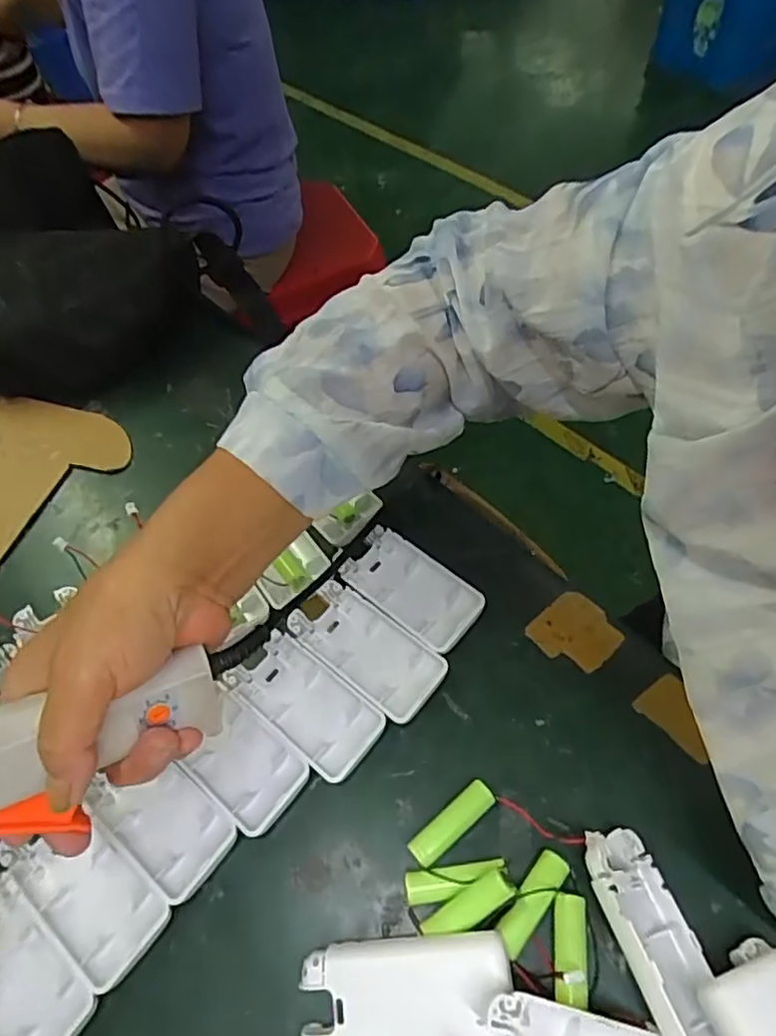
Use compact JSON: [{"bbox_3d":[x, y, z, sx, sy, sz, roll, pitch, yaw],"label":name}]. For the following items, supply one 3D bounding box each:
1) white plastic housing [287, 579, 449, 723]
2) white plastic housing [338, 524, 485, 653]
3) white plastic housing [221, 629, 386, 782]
[{"bbox_3d":[-0.013,0.078,0.371,0.092,0.012,0.044,33,67,21],"label":"white plastic housing"},{"bbox_3d":[0.014,0.045,0.392,0.088,0.018,0.044,36,68,22],"label":"white plastic housing"},{"bbox_3d":[-0.048,0.104,0.357,0.089,0.009,0.045,35,68,22],"label":"white plastic housing"}]

